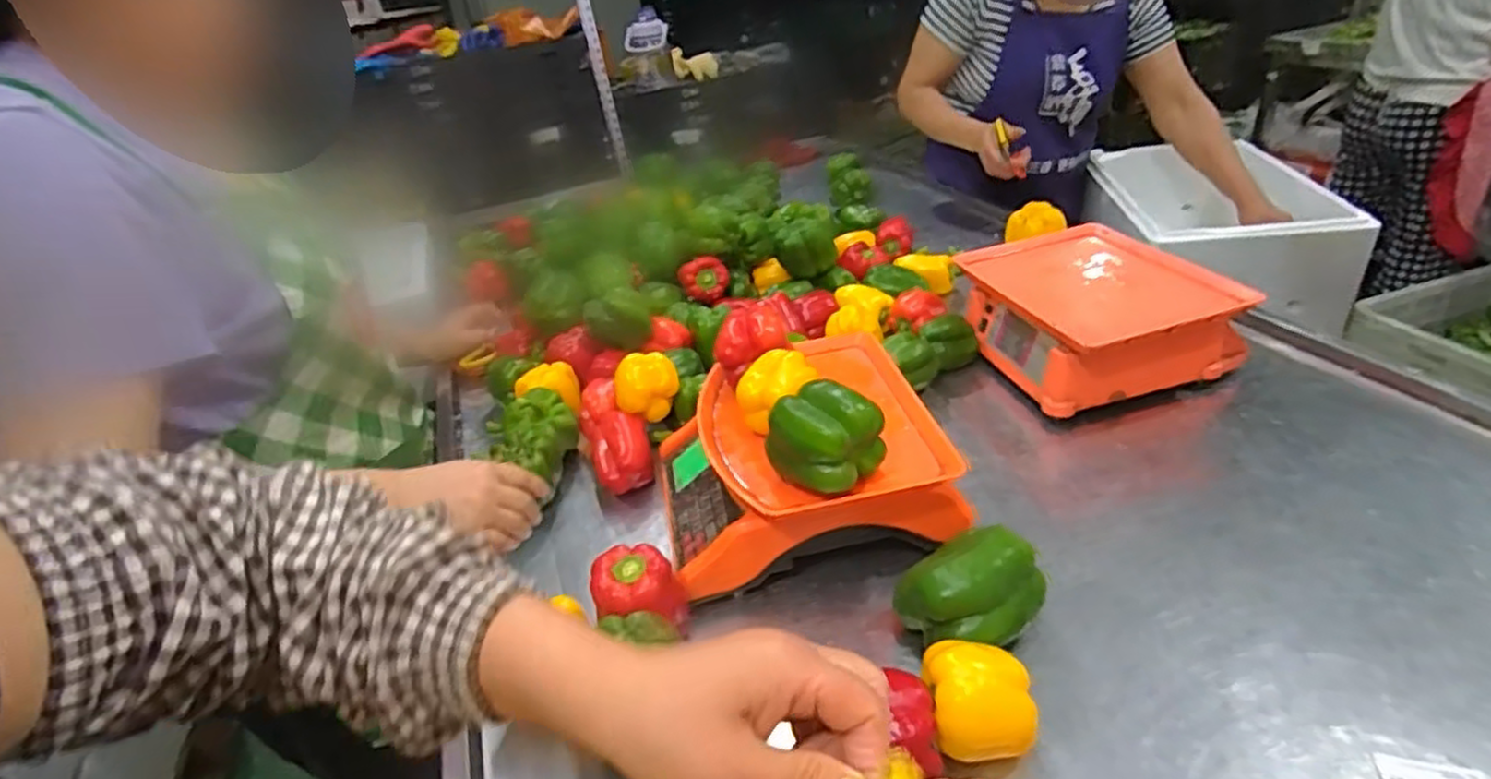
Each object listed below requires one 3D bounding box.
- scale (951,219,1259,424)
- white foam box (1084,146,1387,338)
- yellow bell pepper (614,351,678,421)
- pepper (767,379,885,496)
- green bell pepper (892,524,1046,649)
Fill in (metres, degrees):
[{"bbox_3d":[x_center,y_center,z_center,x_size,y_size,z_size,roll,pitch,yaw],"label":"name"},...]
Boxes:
[{"bbox_3d":[0.454,-0.100,0.978,0.253,0.133,0.308,-13,32,-9],"label":"scale"},{"bbox_3d":[0.932,-0.352,1.558,0.353,0.219,0.635,-4,32,8],"label":"white foam box"},{"bbox_3d":[-0.127,-0.005,0.945,0.081,0.066,0.069,-12,32,-6],"label":"yellow bell pepper"},{"bbox_3d":[0.069,0.051,0.650,0.075,0.090,0.088,-30,38,-31],"label":"pepper"},{"bbox_3d":[0.192,0.177,0.631,0.109,0.090,0.092,-25,35,-24],"label":"green bell pepper"}]

